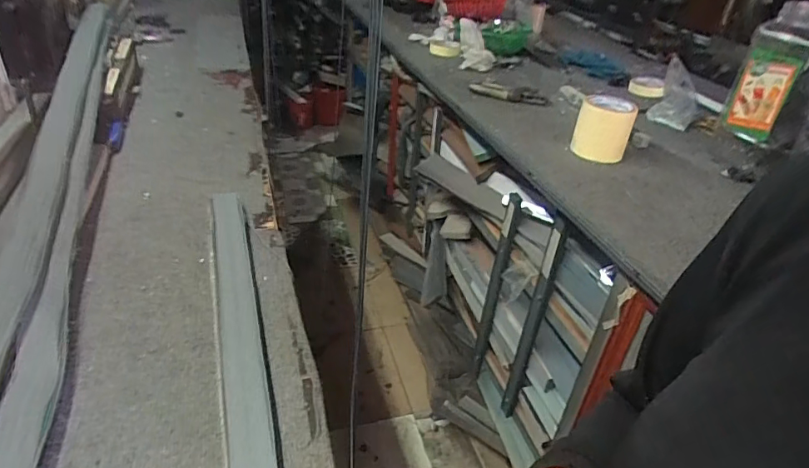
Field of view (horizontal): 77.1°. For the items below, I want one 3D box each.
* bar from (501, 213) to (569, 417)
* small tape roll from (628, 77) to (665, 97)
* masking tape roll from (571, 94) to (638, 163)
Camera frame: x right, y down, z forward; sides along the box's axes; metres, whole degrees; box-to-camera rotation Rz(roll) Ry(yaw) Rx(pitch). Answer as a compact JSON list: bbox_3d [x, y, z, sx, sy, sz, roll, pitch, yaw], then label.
[{"bbox_3d":[0.253,0.199,1.020,0.031,0.527,0.036,15,34,13],"label":"bar"},{"bbox_3d":[0.617,-0.375,1.293,0.081,0.025,0.095,21,36,21],"label":"small tape roll"},{"bbox_3d":[0.360,-0.190,0.920,0.093,0.094,0.086,18,35,17],"label":"masking tape roll"}]

